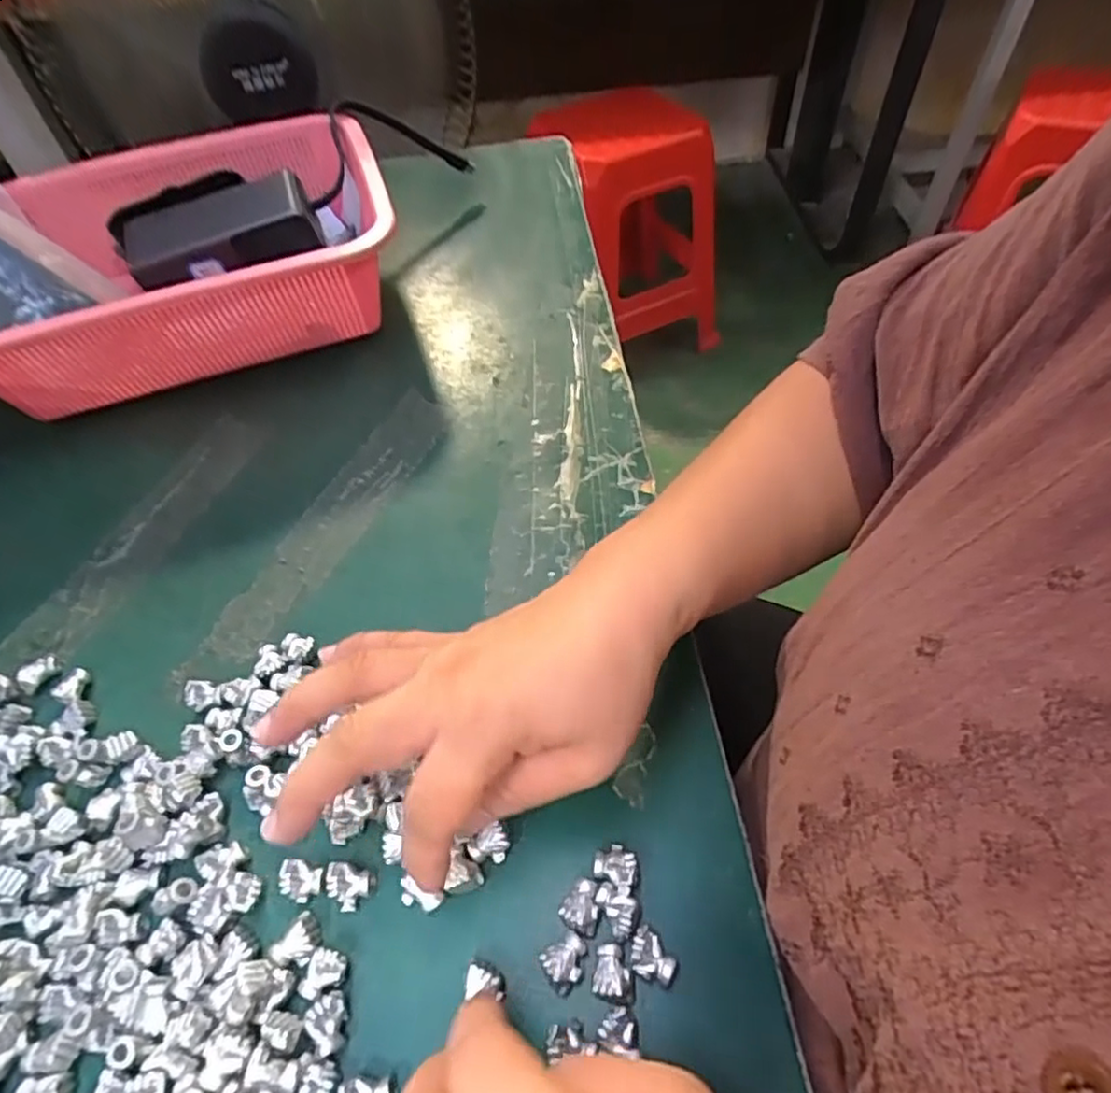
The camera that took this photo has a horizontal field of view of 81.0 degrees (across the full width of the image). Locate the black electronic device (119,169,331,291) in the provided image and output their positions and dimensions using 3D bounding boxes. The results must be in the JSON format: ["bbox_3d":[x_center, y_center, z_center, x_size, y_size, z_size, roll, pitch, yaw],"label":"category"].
[{"bbox_3d":[-0.238,-0.221,0.463,0.139,0.042,0.057,-11,52,-3],"label":"black electronic device"}]

